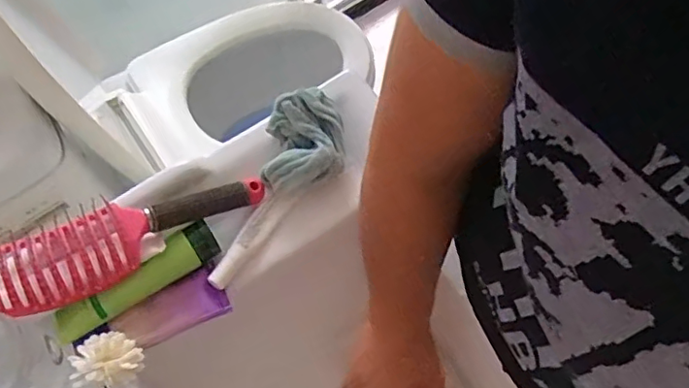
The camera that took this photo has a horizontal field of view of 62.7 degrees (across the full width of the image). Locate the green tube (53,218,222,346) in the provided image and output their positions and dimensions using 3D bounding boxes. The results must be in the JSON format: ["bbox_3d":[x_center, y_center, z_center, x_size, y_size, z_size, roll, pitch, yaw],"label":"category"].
[{"bbox_3d":[-0.180,0.077,0.497,0.148,0.030,0.028,-37,71,-15],"label":"green tube"}]

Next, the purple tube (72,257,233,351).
[{"bbox_3d":[-0.168,0.108,0.503,0.123,0.026,0.046,-27,69,-11],"label":"purple tube"}]

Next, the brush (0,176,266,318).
[{"bbox_3d":[-0.184,0.034,0.497,0.237,0.054,0.077,-24,68,-10],"label":"brush"}]

